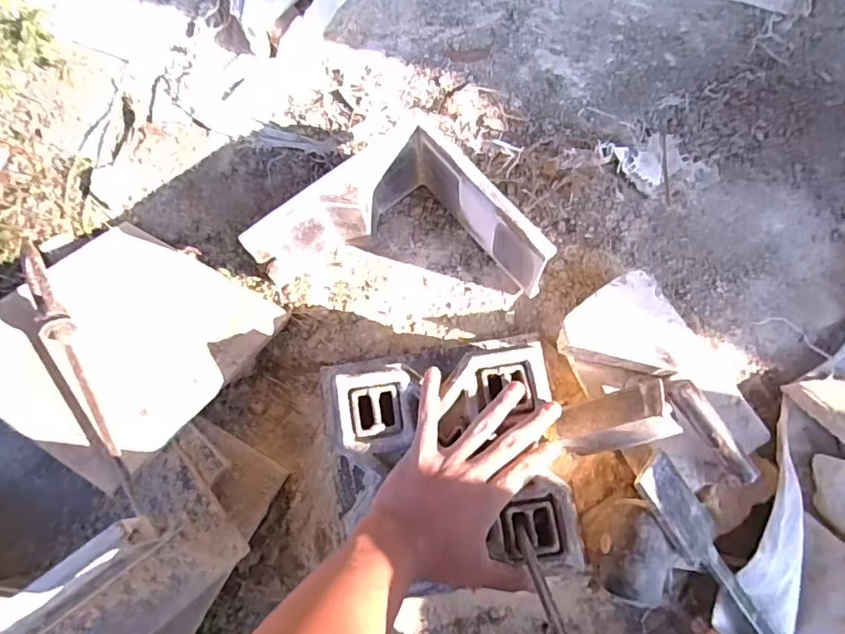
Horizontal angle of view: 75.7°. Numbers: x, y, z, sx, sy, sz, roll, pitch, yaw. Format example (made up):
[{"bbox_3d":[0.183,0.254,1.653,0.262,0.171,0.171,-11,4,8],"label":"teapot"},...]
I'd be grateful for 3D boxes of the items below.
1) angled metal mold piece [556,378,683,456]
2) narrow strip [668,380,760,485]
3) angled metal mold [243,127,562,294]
[{"bbox_3d":[0.193,0.106,0.551,0.114,0.027,0.055,-26,73,35],"label":"angled metal mold piece"},{"bbox_3d":[0.276,0.108,0.518,0.024,0.007,0.109,-38,74,23],"label":"narrow strip"},{"bbox_3d":[-0.020,-0.120,0.608,0.297,0.129,0.145,4,75,3],"label":"angled metal mold"}]

